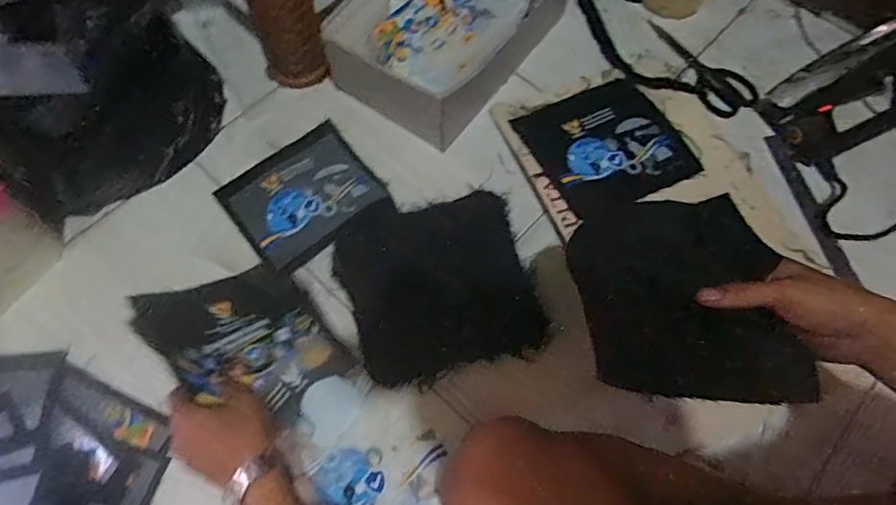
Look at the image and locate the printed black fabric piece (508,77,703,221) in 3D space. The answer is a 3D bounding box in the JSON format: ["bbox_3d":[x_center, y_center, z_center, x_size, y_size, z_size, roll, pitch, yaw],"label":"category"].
[{"bbox_3d":[0.199,-0.142,0.705,0.181,0.011,0.174,-23,69,-10],"label":"printed black fabric piece"}]

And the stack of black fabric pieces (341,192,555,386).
[{"bbox_3d":[-0.013,0.031,0.635,0.208,0.031,0.203,-17,68,-7],"label":"stack of black fabric pieces"}]

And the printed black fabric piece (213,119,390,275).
[{"bbox_3d":[-0.180,-0.076,0.693,0.171,0.013,0.154,-37,73,-15],"label":"printed black fabric piece"}]

